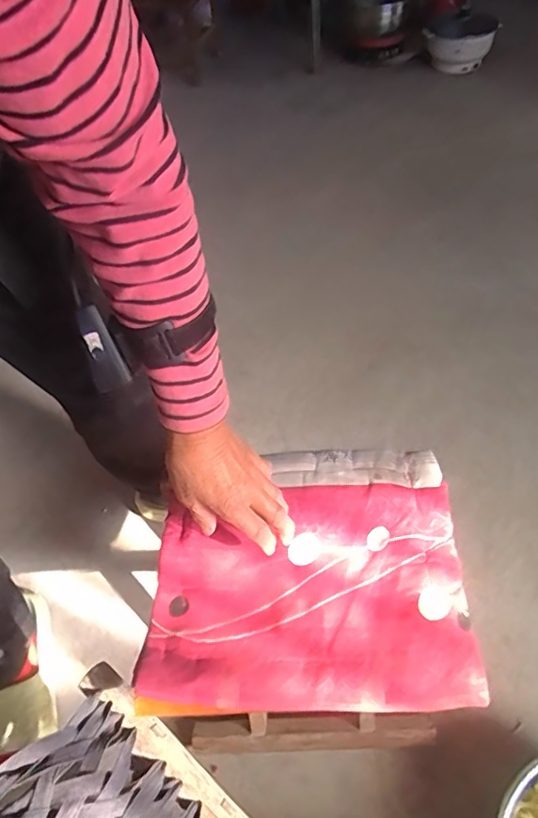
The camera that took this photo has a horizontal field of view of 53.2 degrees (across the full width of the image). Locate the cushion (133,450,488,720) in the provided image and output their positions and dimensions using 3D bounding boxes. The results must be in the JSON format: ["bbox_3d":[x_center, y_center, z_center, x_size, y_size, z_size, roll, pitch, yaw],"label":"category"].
[{"bbox_3d":[0.034,0.161,0.540,0.303,0.029,0.250,-3,51,2],"label":"cushion"}]

